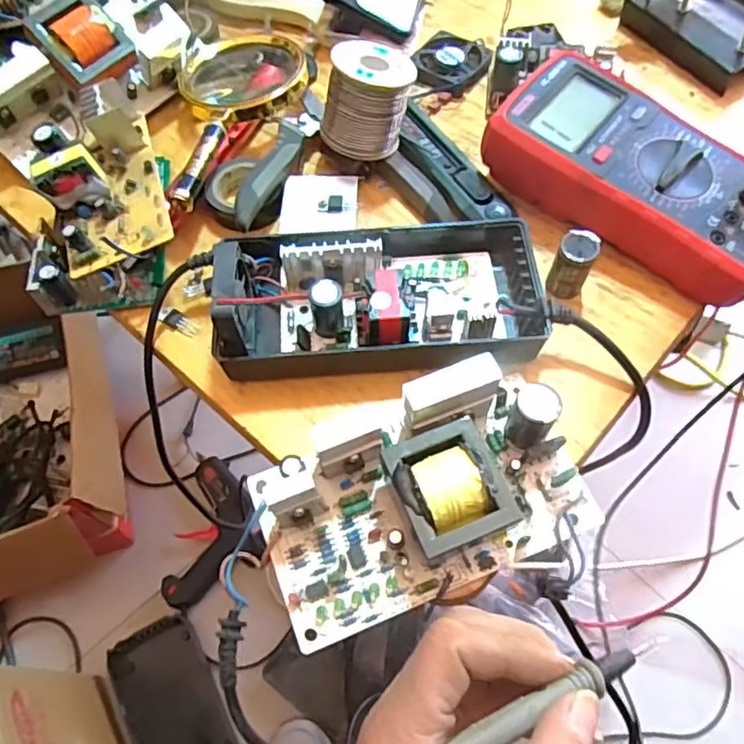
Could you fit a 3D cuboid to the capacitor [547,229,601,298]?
[{"bbox_3d":[0.116,-0.062,0.359,0.021,0.038,0.022,22,65,13],"label":"capacitor"}]

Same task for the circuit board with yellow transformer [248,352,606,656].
[{"bbox_3d":[0.027,0.056,0.291,0.157,0.050,0.086,-18,63,-8],"label":"circuit board with yellow transformer"}]

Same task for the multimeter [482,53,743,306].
[{"bbox_3d":[0.164,-0.119,0.380,0.178,0.050,0.092,38,69,19],"label":"multimeter"}]

